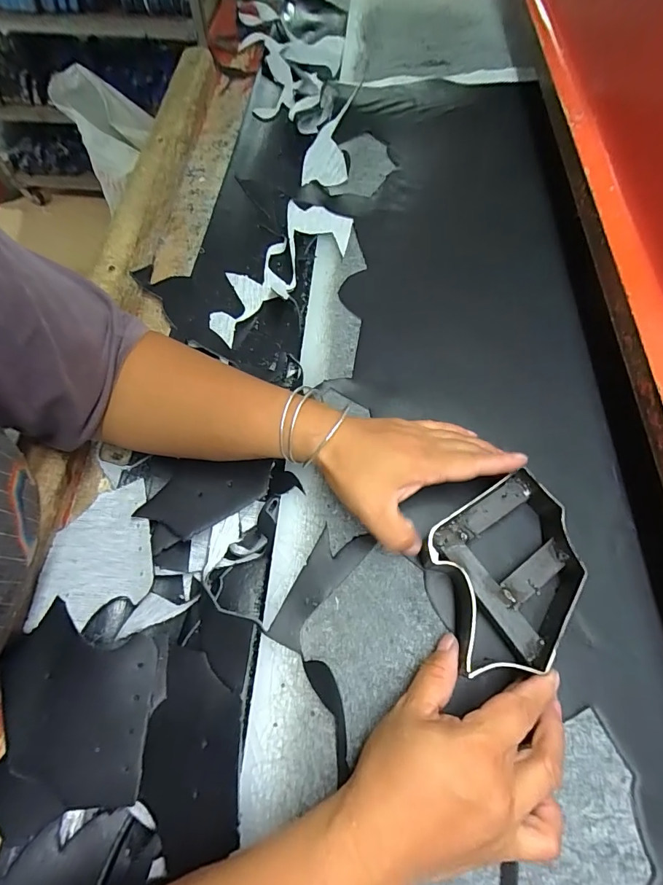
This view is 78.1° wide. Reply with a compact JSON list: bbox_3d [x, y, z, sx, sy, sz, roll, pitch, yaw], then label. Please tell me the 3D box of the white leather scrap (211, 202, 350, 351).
[{"bbox_3d":[-0.064,-0.198,0.477,0.099,0.043,0.207,39,82,16],"label":"white leather scrap"}]

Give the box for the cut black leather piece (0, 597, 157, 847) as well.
[{"bbox_3d":[-0.179,0.187,0.282,0.102,0.007,0.125,3,67,-4],"label":"cut black leather piece"}]

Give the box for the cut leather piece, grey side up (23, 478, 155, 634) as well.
[{"bbox_3d":[-0.193,0.090,0.326,0.098,0.014,0.096,-18,66,-10],"label":"cut leather piece, grey side up"}]

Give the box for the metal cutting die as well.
[{"bbox_3d":[0.130,0.094,0.304,0.113,0.037,0.122,-12,65,-7],"label":"metal cutting die"}]

